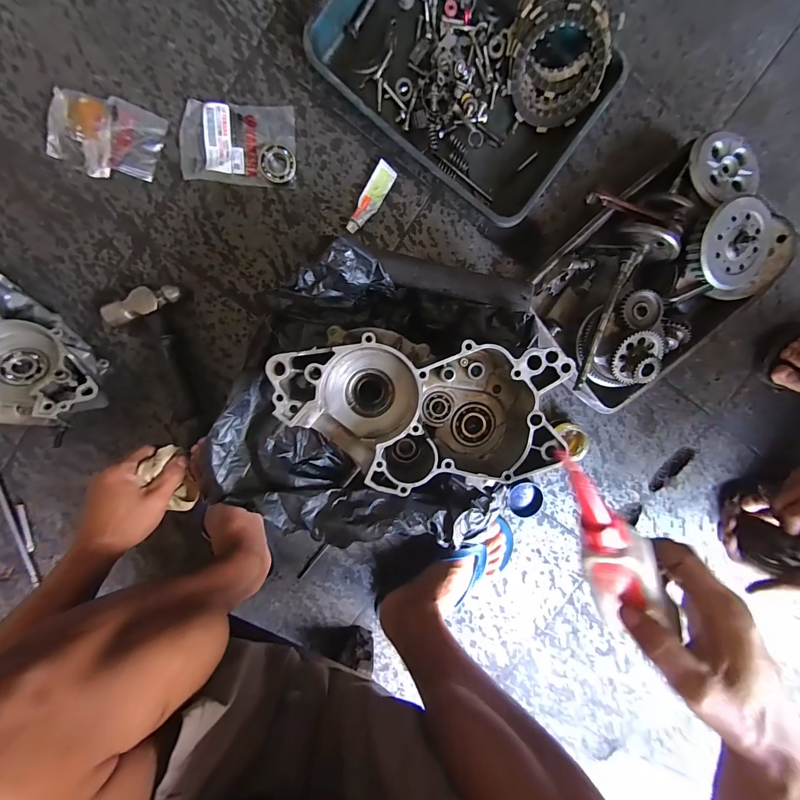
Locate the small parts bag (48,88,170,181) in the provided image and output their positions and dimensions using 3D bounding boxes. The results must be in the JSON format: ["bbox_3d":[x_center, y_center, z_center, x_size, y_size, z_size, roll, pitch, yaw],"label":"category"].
[{"bbox_3d":[-0.394,-0.352,0.456,0.130,0.023,0.097,15,98,-6],"label":"small parts bag"}]

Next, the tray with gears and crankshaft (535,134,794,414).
[{"bbox_3d":[0.363,-0.177,0.488,0.357,0.106,0.264,-40,99,3],"label":"tray with gears and crankshaft"}]

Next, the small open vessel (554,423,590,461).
[{"bbox_3d":[0.274,0.064,0.555,0.054,0.038,0.053,-1,99,-4],"label":"small open vessel"}]

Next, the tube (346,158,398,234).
[{"bbox_3d":[-0.043,-0.290,0.492,0.030,0.013,0.107,32,96,-8],"label":"tube"}]

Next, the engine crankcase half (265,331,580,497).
[{"bbox_3d":[0.021,0.010,0.366,0.279,0.070,0.148,4,99,-5],"label":"engine crankcase half"}]

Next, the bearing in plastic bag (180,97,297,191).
[{"bbox_3d":[-0.223,-0.355,0.473,0.152,0.011,0.097,1,99,-4],"label":"bearing in plastic bag"}]

